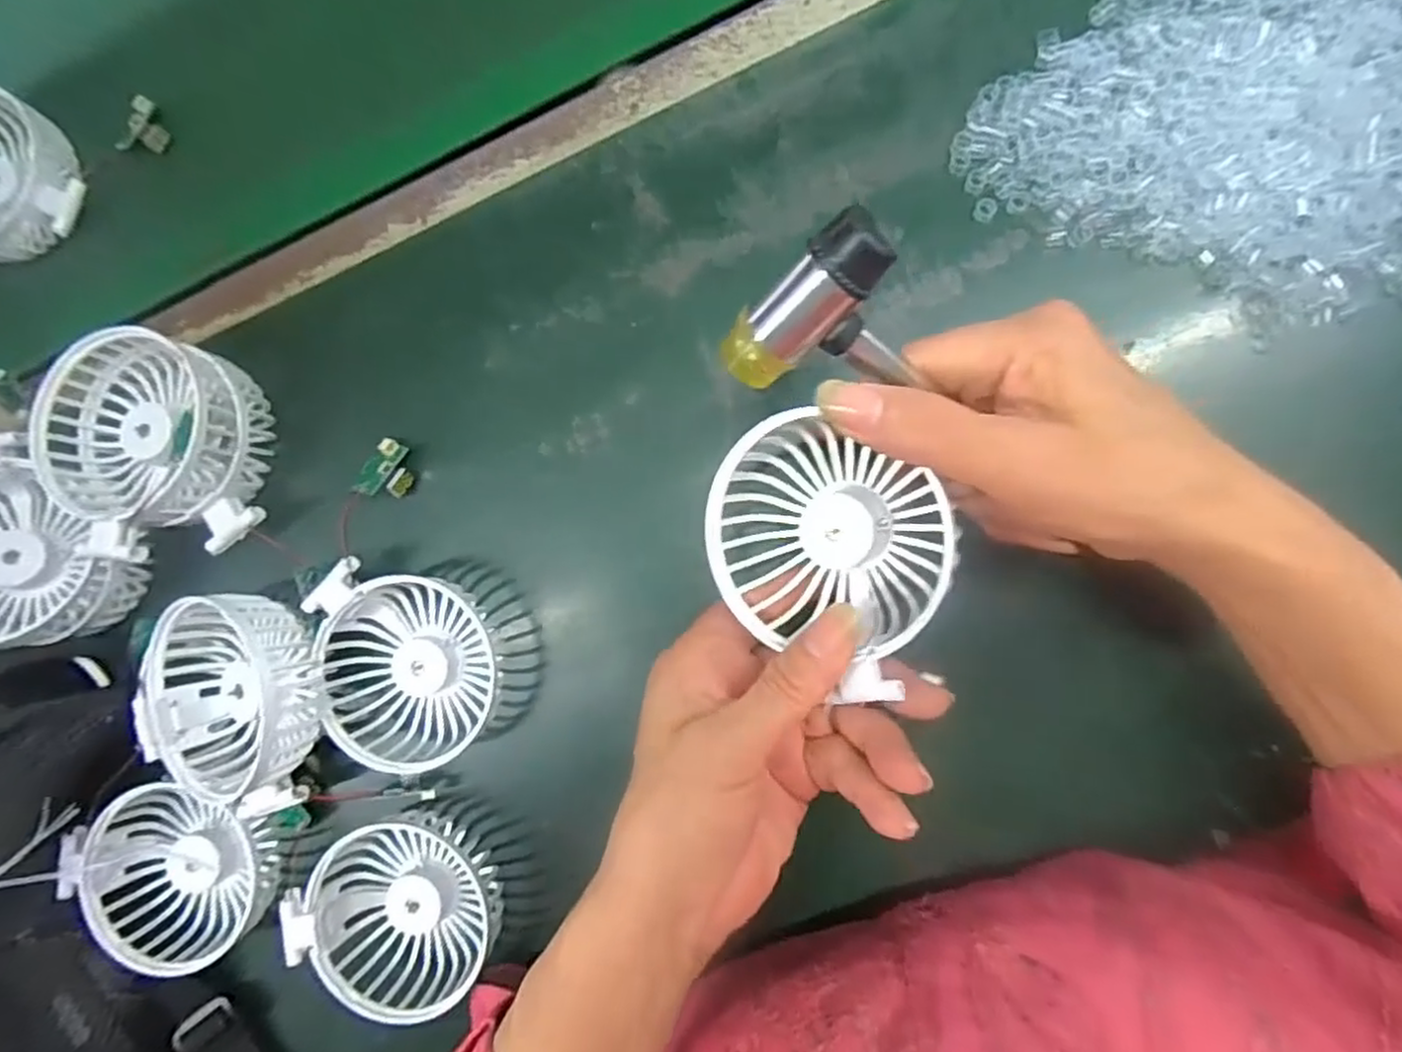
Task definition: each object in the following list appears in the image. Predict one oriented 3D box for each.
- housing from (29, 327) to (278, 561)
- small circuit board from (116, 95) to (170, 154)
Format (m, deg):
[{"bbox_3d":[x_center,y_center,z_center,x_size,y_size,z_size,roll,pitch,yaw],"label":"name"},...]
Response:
[{"bbox_3d":[-0.263,-0.037,0.353,0.086,0.057,0.101,-2,89,8],"label":"housing"},{"bbox_3d":[-0.304,-0.216,0.392,0.009,0.019,0.030,46,113,37],"label":"small circuit board"}]

